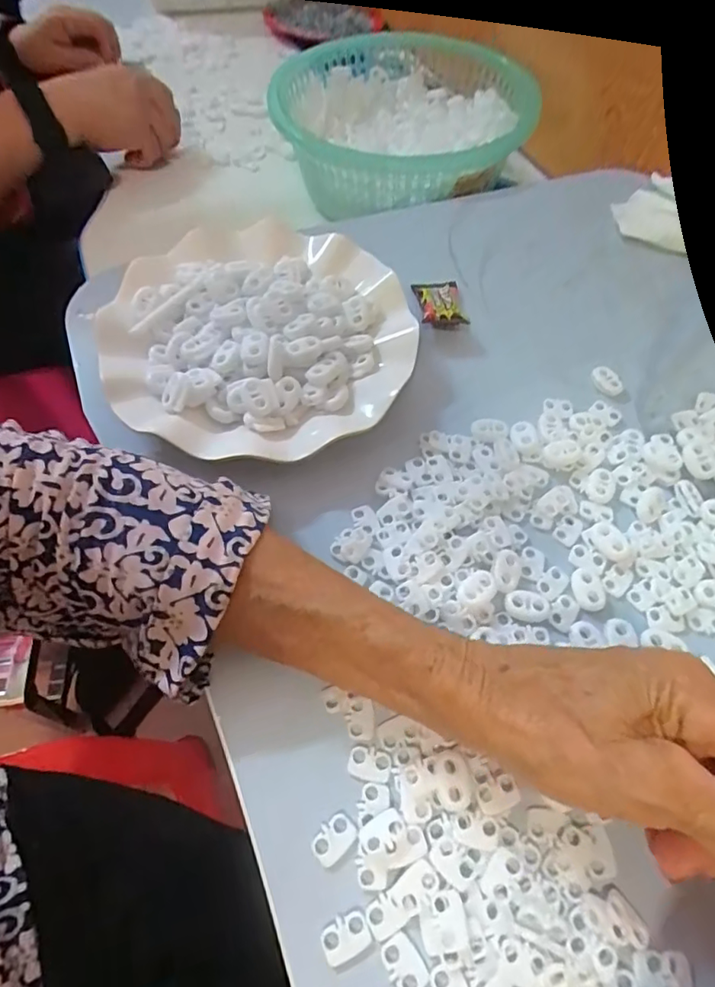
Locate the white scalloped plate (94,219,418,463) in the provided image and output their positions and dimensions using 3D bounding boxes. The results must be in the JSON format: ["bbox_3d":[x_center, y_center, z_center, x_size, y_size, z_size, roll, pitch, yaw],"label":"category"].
[{"bbox_3d":[-0.058,-0.095,0.337,0.178,0.045,0.180,1,57,-1],"label":"white scalloped plate"}]

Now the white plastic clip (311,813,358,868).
[{"bbox_3d":[-0.009,0.138,0.219,0.018,0.004,0.013,-33,64,-20],"label":"white plastic clip"}]

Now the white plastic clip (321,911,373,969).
[{"bbox_3d":[-0.004,0.165,0.203,0.018,0.004,0.013,-20,60,-14],"label":"white plastic clip"}]

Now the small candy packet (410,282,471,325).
[{"bbox_3d":[0.055,-0.130,0.370,0.030,0.012,0.049,-4,57,-4],"label":"small candy packet"}]

